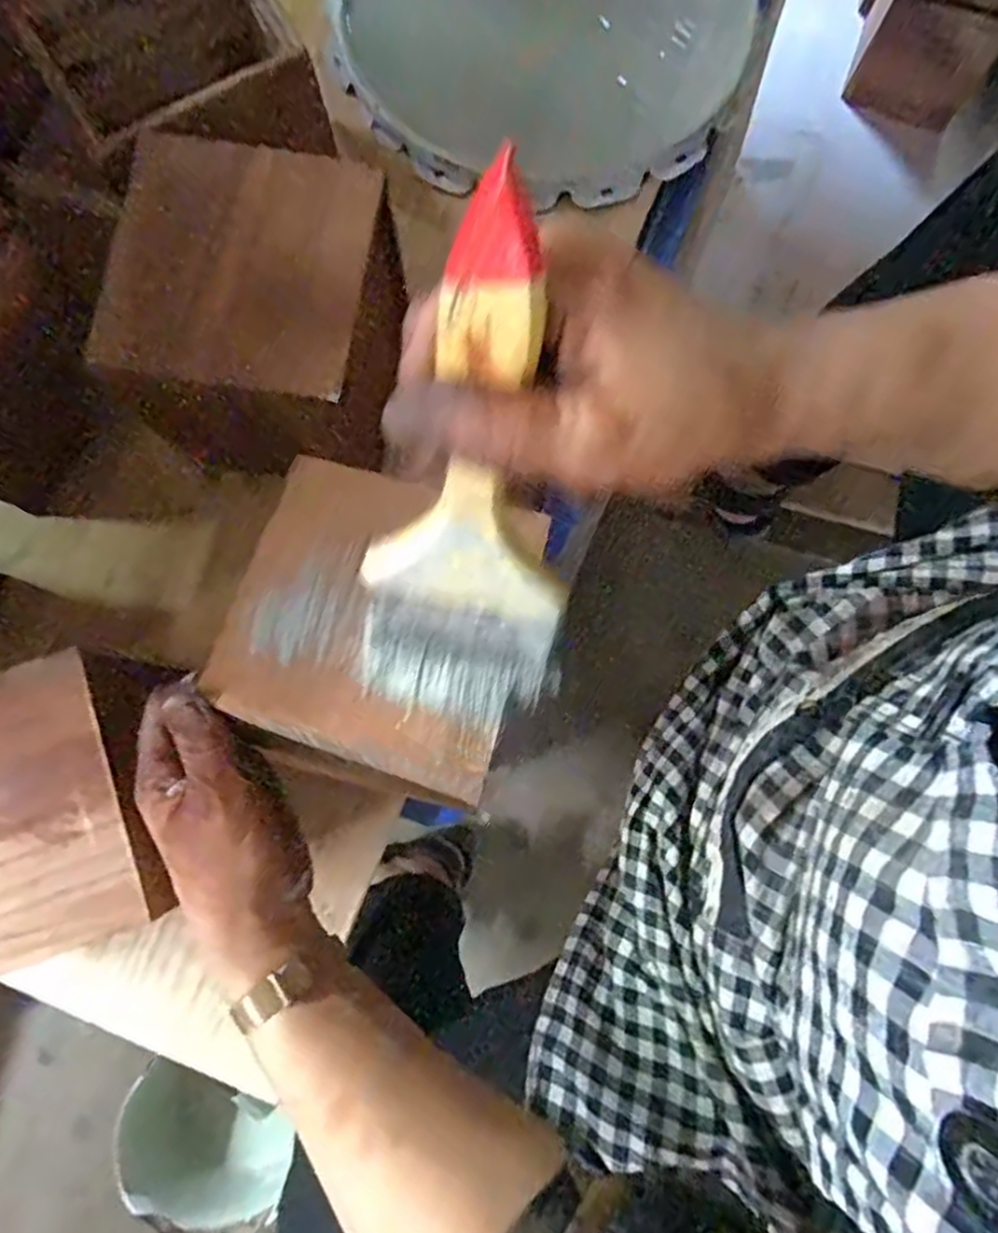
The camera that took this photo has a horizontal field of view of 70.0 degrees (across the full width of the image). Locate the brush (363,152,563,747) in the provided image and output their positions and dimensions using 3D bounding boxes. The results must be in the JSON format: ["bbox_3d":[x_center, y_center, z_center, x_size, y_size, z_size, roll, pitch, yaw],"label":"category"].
[{"bbox_3d":[-0.009,-0.026,0.222,0.070,0.194,0.019,15,51,4],"label":"brush"}]

